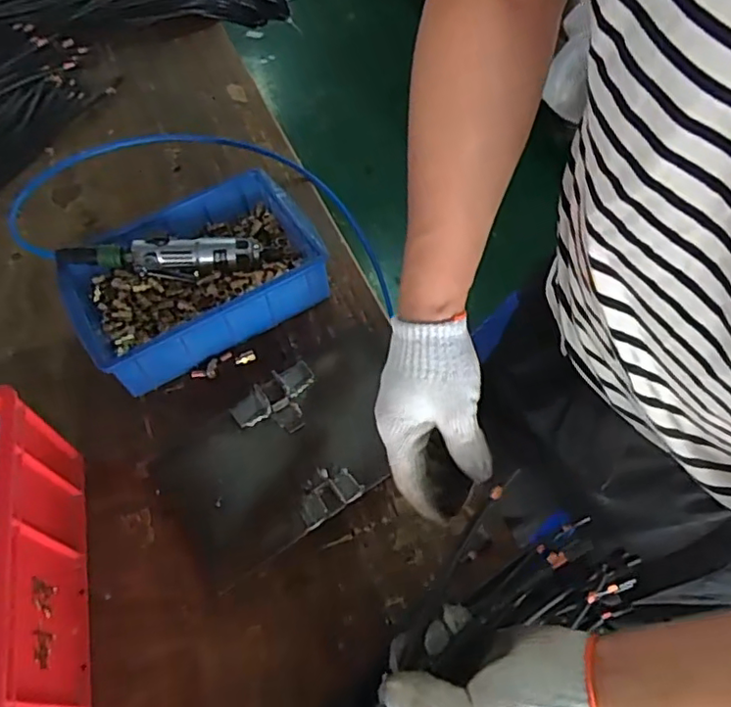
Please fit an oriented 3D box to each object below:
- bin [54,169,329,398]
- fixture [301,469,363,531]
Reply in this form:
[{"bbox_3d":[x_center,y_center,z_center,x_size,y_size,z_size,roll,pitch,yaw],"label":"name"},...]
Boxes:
[{"bbox_3d":[-0.215,-0.091,0.742,0.302,0.089,0.196,-27,59,-15],"label":"bin"},{"bbox_3d":[-0.041,0.144,0.602,0.066,0.011,0.046,-33,61,-18],"label":"fixture"}]

